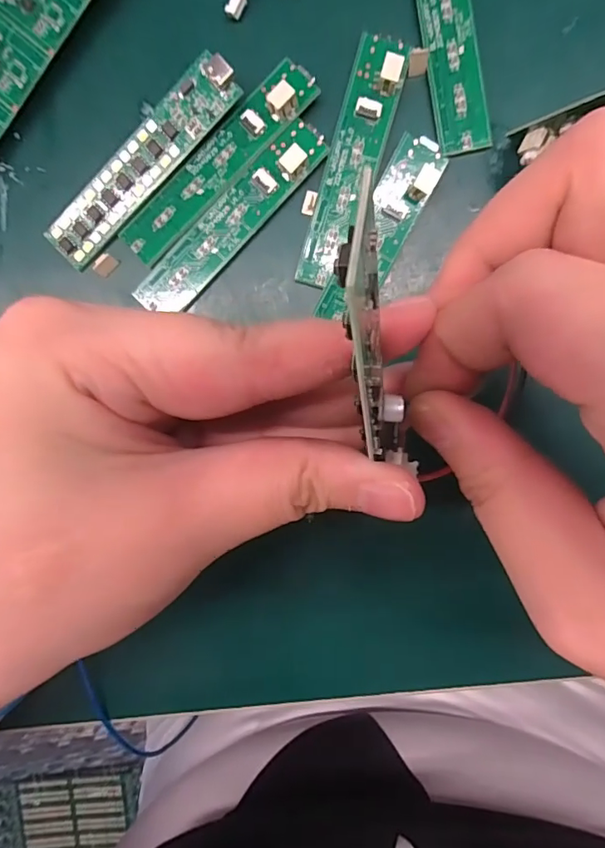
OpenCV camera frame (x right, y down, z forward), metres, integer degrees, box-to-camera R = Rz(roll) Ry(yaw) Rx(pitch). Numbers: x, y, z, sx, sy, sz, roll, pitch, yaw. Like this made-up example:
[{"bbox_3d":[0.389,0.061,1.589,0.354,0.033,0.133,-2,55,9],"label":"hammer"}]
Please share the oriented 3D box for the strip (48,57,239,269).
[{"bbox_3d":[-0.055,-0.088,0.170,0.083,0.004,0.017,-43,101,10],"label":"strip"}]

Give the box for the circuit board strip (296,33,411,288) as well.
[{"bbox_3d":[0.017,-0.088,0.166,0.017,0.008,0.083,16,94,2],"label":"circuit board strip"}]

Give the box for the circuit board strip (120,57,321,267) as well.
[{"bbox_3d":[-0.029,-0.089,0.167,0.083,0.009,0.017,-45,90,4],"label":"circuit board strip"}]

